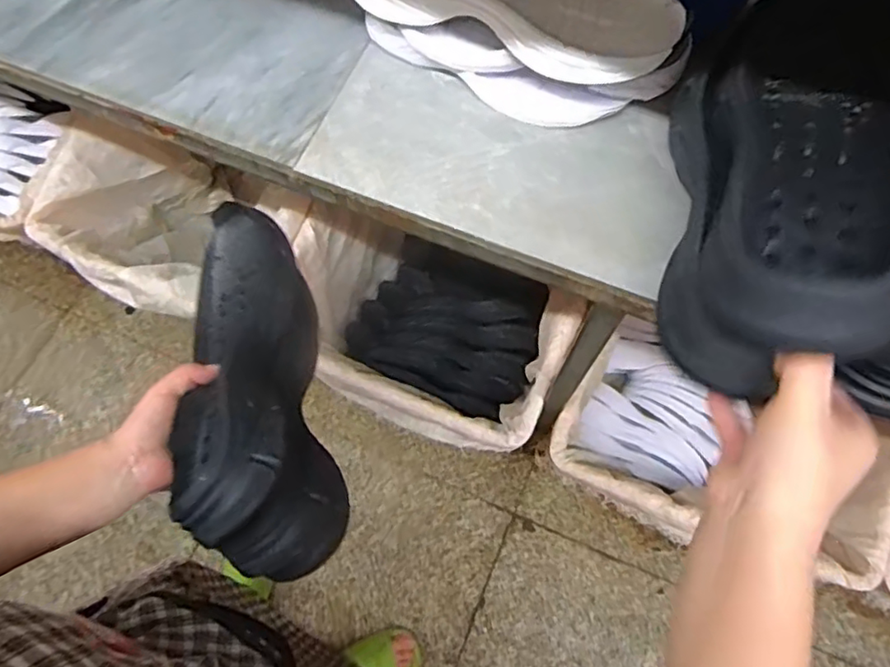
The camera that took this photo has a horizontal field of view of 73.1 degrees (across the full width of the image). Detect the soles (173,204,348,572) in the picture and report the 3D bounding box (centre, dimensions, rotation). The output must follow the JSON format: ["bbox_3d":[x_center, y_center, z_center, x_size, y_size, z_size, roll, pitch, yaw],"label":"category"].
[{"bbox_3d":[-0.160,0.035,0.506,0.100,0.127,0.293,-14,56,-3],"label":"soles"}]

